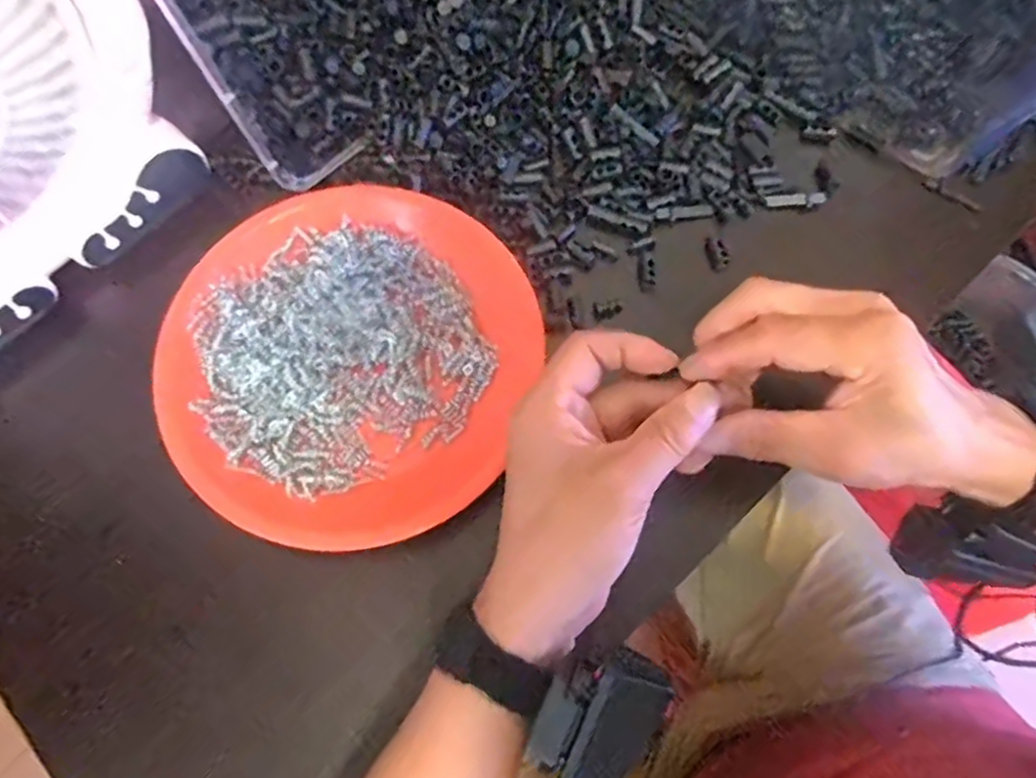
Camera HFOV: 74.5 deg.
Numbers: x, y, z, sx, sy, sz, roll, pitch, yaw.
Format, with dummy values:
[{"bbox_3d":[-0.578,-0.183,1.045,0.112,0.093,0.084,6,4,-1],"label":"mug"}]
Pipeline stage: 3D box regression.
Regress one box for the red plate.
[{"bbox_3d":[-0.090,-0.018,0.366,0.184,0.028,0.188,0,74,0],"label":"red plate"}]

